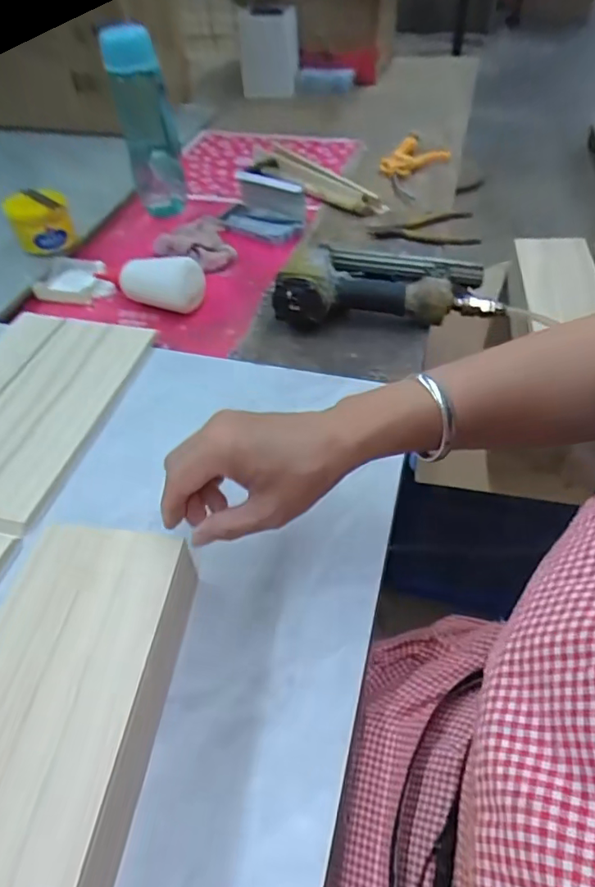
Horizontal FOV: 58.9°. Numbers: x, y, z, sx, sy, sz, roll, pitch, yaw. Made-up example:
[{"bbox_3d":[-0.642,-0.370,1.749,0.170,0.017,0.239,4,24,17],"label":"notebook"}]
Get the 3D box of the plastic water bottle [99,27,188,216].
[{"bbox_3d":[-0.217,-0.458,0.758,0.074,0.236,0.084,-11,49,-6],"label":"plastic water bottle"}]

